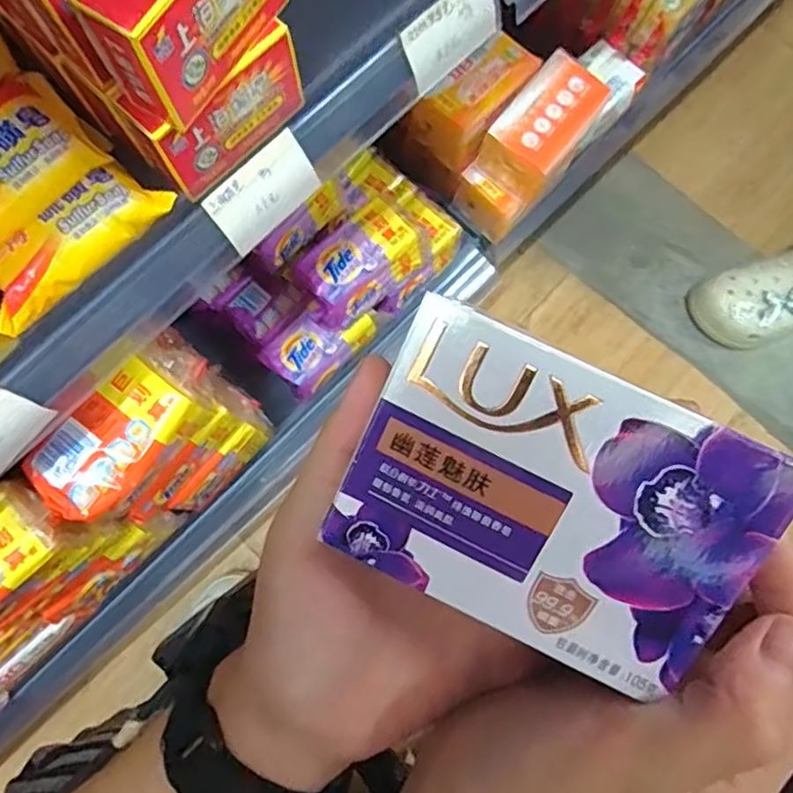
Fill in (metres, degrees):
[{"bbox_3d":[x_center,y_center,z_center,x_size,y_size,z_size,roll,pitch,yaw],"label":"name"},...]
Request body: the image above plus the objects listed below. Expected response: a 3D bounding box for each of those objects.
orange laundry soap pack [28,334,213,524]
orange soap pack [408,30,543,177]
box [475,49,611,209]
[{"bbox_3d":[-0.183,0.023,0.433,0.060,0.039,0.130,43,82,9],"label":"orange laundry soap pack"},{"bbox_3d":[0.081,-0.291,0.619,0.125,0.067,0.063,-41,80,-7],"label":"orange soap pack"},{"bbox_3d":[0.149,-0.260,0.616,0.079,0.062,0.117,38,81,9],"label":"box"}]

